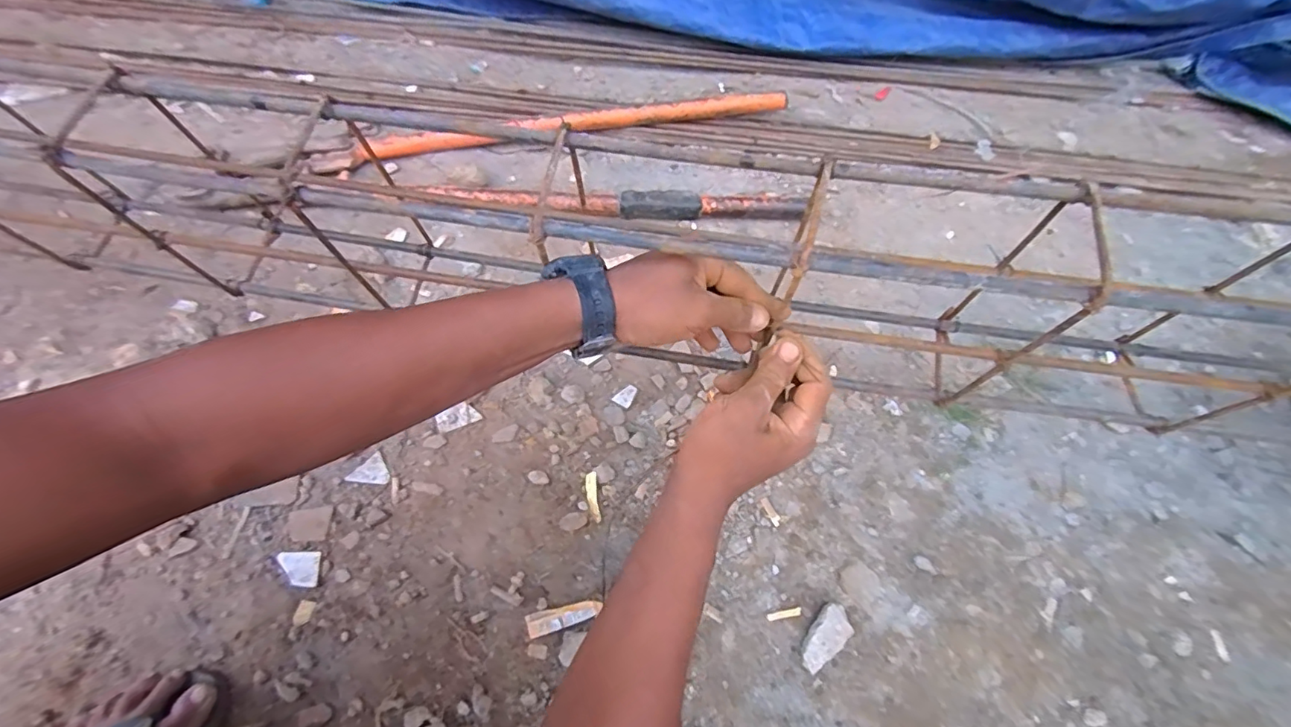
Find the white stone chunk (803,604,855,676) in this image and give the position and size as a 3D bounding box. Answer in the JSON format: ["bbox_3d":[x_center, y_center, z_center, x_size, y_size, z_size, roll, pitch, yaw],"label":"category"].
[{"bbox_3d":[0.195,0.298,0.588,0.035,0.022,0.073,39,66,18],"label":"white stone chunk"}]

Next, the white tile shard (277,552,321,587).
[{"bbox_3d":[-0.390,0.230,0.606,0.048,0.004,0.036,0,61,-3],"label":"white tile shard"}]

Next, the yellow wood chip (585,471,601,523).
[{"bbox_3d":[-0.064,0.162,0.658,0.014,0.004,0.061,-8,62,-4],"label":"yellow wood chip"}]

